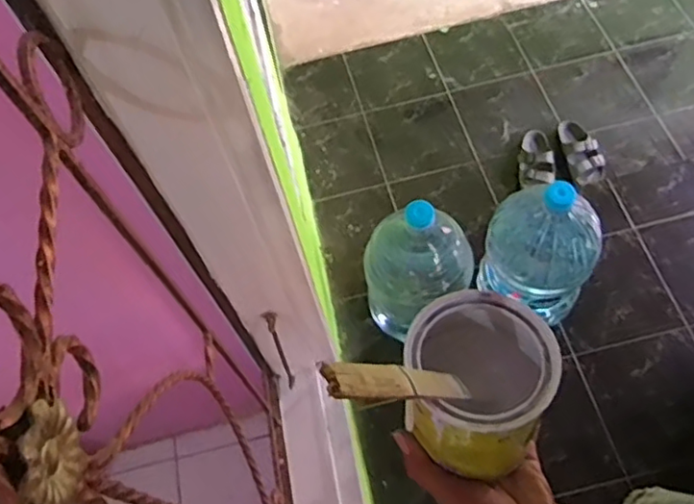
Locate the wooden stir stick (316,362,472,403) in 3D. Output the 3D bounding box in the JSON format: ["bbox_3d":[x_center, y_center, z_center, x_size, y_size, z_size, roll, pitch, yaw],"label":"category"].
[{"bbox_3d":[0.036,0.081,0.383,0.005,0.154,0.023,-36,60,25],"label":"wooden stir stick"}]

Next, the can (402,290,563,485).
[{"bbox_3d":[0.096,0.100,0.471,0.099,0.106,0.115,14,65,11],"label":"can"}]

